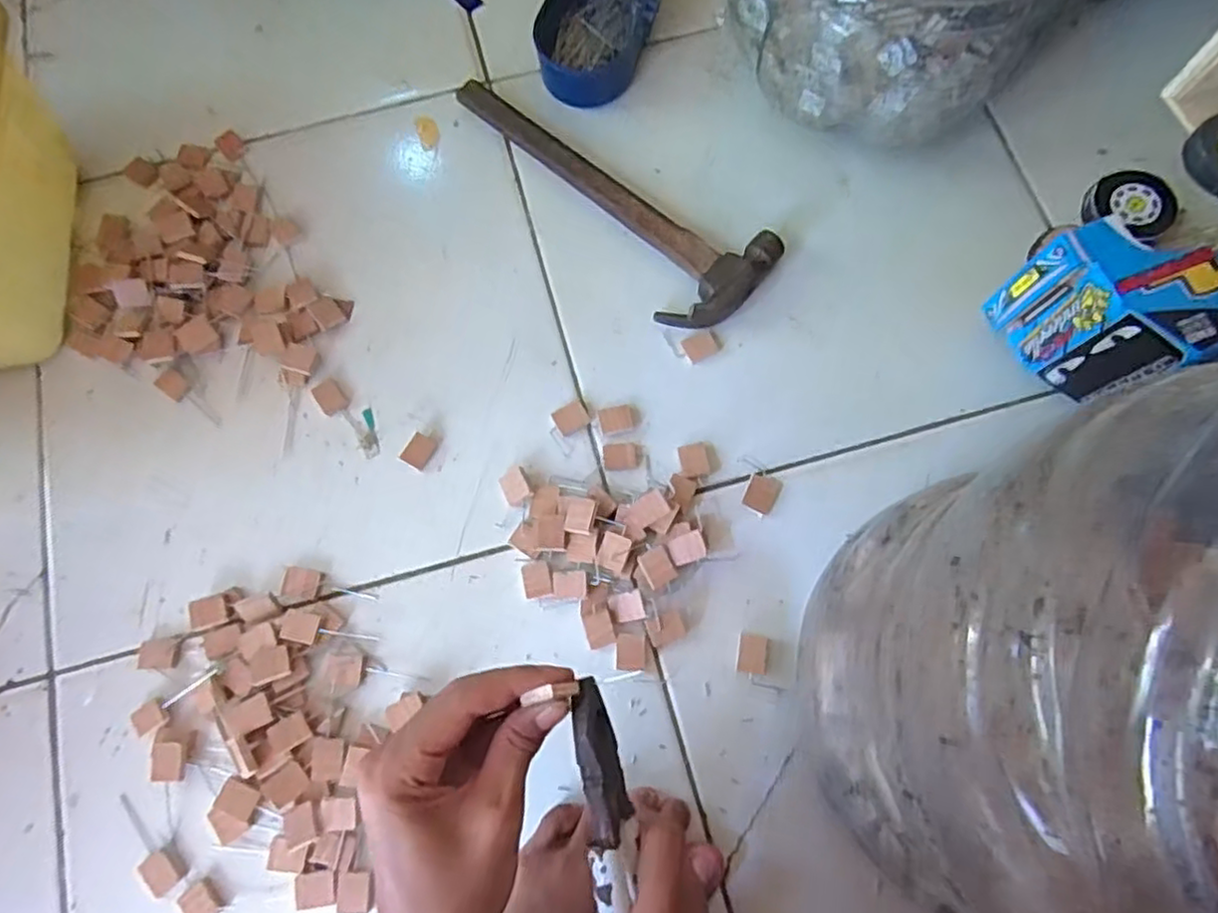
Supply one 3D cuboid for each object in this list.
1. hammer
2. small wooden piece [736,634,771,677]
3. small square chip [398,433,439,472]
[{"bbox_3d":[-0.004,-0.219,0.555,0.299,0.026,0.100,43,79,12],"label":"hammer"},{"bbox_3d":[0.096,0.133,0.460,0.021,0.004,0.024,10,74,4],"label":"small wooden piece"},{"bbox_3d":[-0.138,-0.004,0.500,0.020,0.005,0.024,27,76,9],"label":"small square chip"}]

